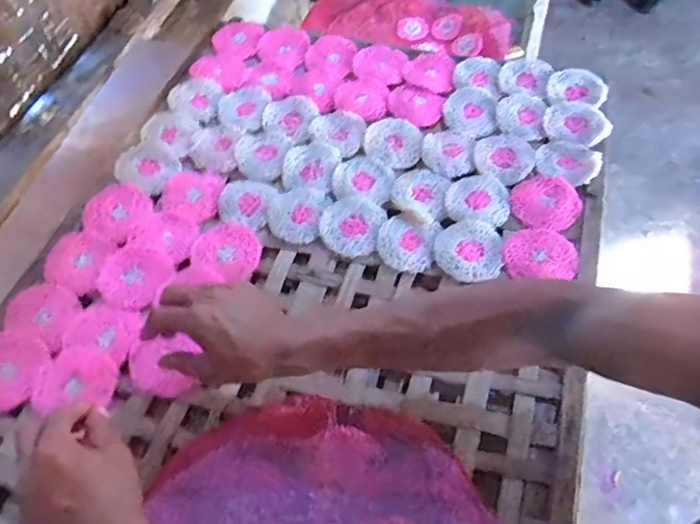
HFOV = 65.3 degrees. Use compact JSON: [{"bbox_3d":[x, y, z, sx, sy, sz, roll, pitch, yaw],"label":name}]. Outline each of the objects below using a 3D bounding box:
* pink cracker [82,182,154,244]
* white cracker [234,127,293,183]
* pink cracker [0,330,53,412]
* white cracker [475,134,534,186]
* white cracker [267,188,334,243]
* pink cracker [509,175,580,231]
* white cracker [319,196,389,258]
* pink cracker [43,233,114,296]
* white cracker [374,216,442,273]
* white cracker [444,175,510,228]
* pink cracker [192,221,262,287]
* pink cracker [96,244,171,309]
[{"bbox_3d":[-0.278,-0.062,0.655,0.069,0.018,0.080,29,63,20],"label":"pink cracker"},{"bbox_3d":[-0.114,-0.142,0.709,0.068,0.008,0.084,12,58,10],"label":"white cracker"},{"bbox_3d":[-0.347,0.108,0.549,0.069,0.014,0.078,11,58,9],"label":"pink cracker"},{"bbox_3d":[0.194,-0.133,0.687,0.072,0.005,0.079,14,58,11],"label":"white cracker"},{"bbox_3d":[-0.063,-0.056,0.657,0.063,0.010,0.073,16,59,12],"label":"white cracker"},{"bbox_3d":[0.231,-0.074,0.645,0.076,0.008,0.077,14,58,11],"label":"pink cracker"},{"bbox_3d":[0.000,-0.043,0.643,0.072,0.013,0.077,15,59,12],"label":"white cracker"},{"bbox_3d":[-0.309,-0.001,0.618,0.065,0.011,0.069,17,59,13],"label":"pink cracker"},{"bbox_3d":[0.065,-0.020,0.627,0.069,0.009,0.066,8,58,8],"label":"white cracker"},{"bbox_3d":[0.154,-0.077,0.658,0.073,0.006,0.075,11,58,9],"label":"white cracker"},{"bbox_3d":[-0.139,-0.014,0.629,0.071,0.017,0.073,-1,57,2],"label":"pink cracker"},{"bbox_3d":[-0.241,0.016,0.610,0.073,0.006,0.072,24,61,17],"label":"pink cracker"}]

